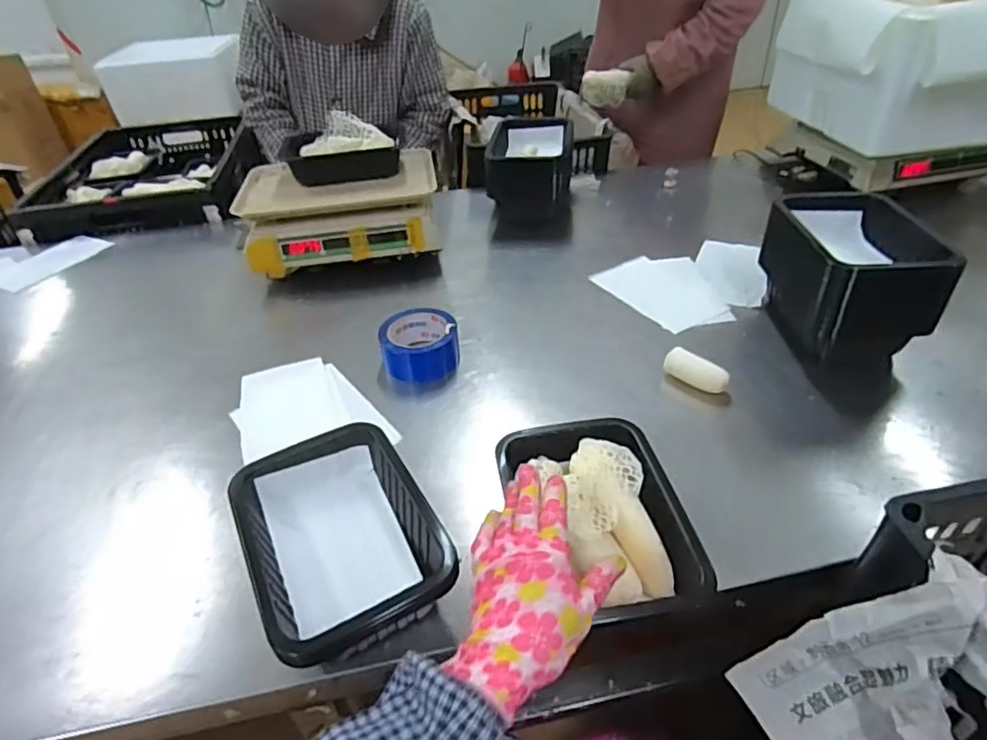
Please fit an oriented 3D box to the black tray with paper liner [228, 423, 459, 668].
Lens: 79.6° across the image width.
[{"bbox_3d":[-0.142,0.154,0.550,0.157,0.064,0.219,-22,43,-21],"label":"black tray with paper liner"}]

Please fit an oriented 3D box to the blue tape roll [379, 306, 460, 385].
[{"bbox_3d":[-0.100,-0.036,0.819,0.103,0.062,0.105,-2,39,2],"label":"blue tape roll"}]

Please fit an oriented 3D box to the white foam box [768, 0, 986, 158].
[{"bbox_3d":[0.812,-0.547,1.034,0.500,0.218,0.341,-8,39,-5],"label":"white foam box"}]

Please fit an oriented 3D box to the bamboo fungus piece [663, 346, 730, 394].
[{"bbox_3d":[0.257,0.002,0.752,0.084,0.033,0.025,26,48,31],"label":"bamboo fungus piece"}]

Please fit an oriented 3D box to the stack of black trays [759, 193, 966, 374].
[{"bbox_3d":[0.470,-0.126,0.799,0.158,0.147,0.209,-4,39,0],"label":"stack of black trays"}]

